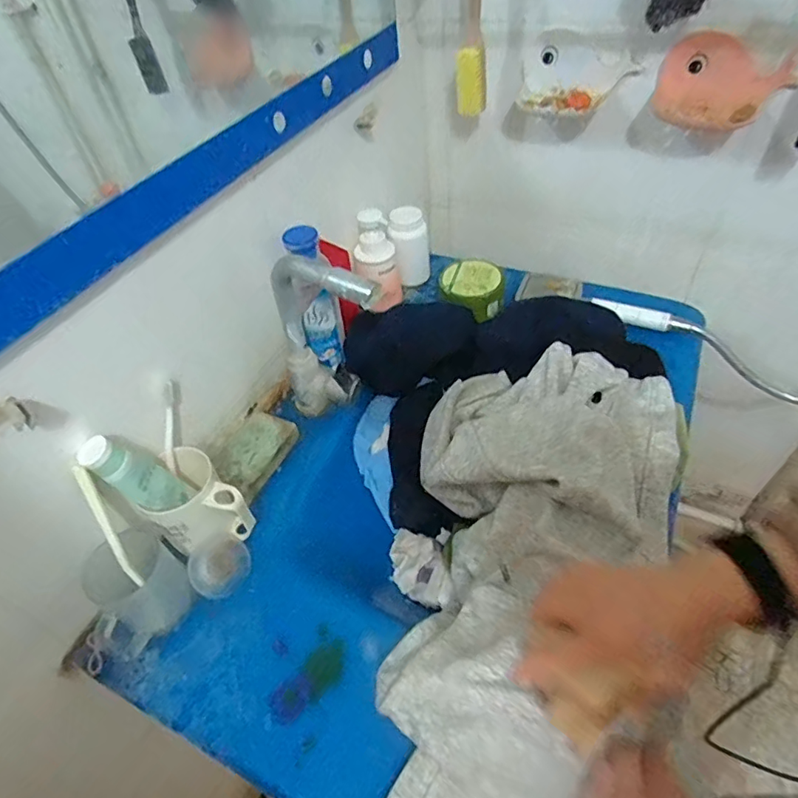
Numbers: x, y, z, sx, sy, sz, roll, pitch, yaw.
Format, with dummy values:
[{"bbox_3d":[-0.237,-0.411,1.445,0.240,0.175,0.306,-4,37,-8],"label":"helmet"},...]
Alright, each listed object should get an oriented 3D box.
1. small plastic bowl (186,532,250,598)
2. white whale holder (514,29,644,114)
[{"bbox_3d":[-0.199,0.185,0.581,0.062,0.022,0.066,-3,47,4],"label":"small plastic bowl"},{"bbox_3d":[0.248,-0.457,0.739,0.163,0.082,0.069,14,51,19],"label":"white whale holder"}]

